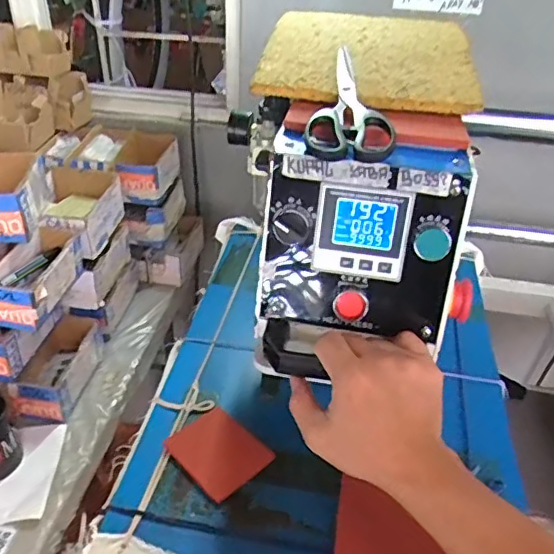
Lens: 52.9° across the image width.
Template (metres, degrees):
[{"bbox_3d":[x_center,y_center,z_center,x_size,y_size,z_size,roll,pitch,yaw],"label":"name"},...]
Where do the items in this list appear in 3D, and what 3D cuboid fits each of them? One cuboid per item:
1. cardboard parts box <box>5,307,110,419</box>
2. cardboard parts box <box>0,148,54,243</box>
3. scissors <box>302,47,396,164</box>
[{"bbox_3d":[-0.337,0.131,0.870,0.087,0.067,0.187,5,35,2],"label":"cardboard parts box"},{"bbox_3d":[-0.399,-0.124,0.813,0.102,0.068,0.177,-5,36,-12],"label":"cardboard parts box"},{"bbox_3d":[0.061,-0.152,0.475,0.067,0.012,0.173,4,47,1],"label":"scissors"}]

